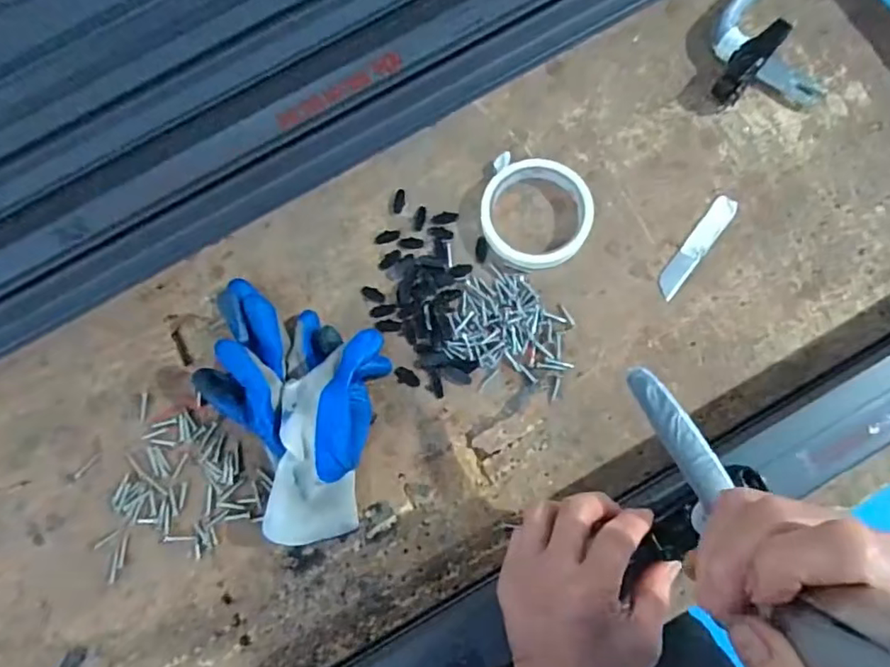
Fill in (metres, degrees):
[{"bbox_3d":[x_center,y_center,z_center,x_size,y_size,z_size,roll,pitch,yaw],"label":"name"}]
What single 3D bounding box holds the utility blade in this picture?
[{"bbox_3d":[0.219,-0.076,0.487,0.021,0.004,0.104,38,84,7],"label":"utility blade"}]

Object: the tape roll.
[{"bbox_3d":[0.079,-0.103,0.486,0.094,0.020,0.095,0,81,2],"label":"tape roll"}]

